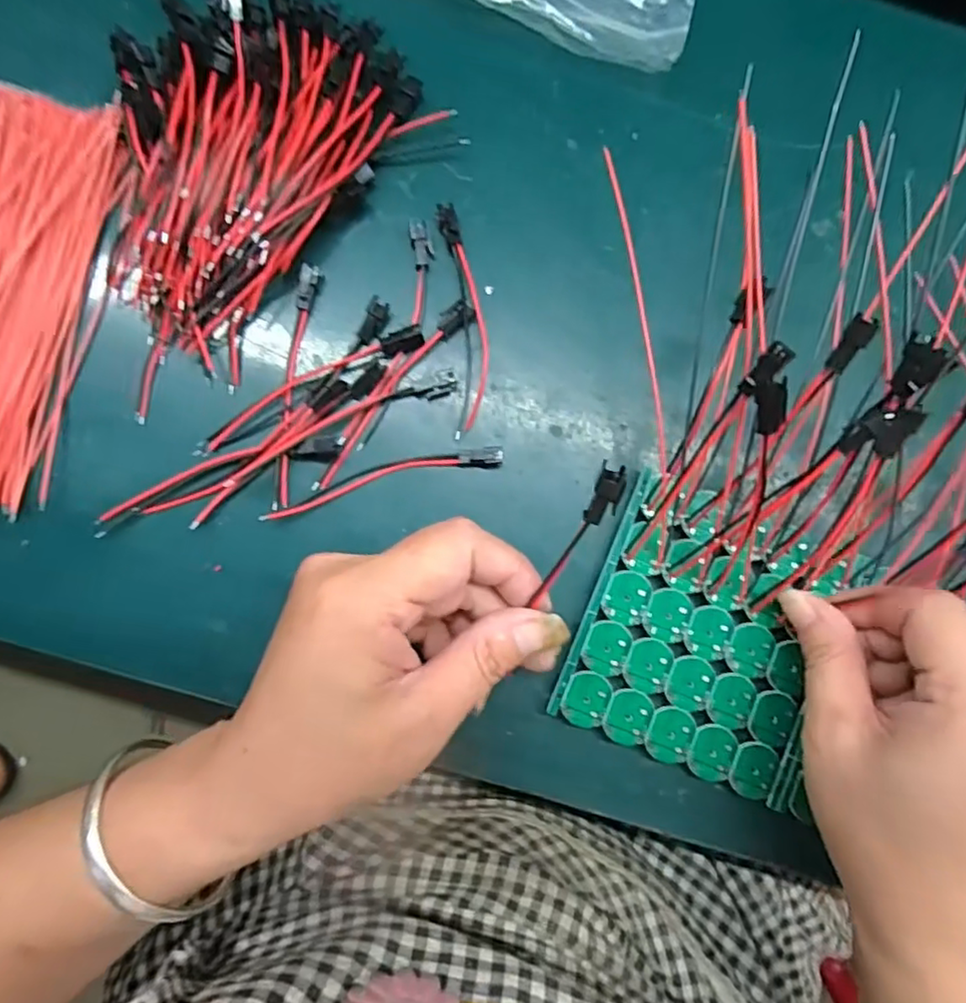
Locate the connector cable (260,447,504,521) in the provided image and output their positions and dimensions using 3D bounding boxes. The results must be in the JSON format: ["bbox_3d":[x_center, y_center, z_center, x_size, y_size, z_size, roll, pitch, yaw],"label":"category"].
[{"bbox_3d":[-0.041,-0.010,0.268,0.100,0.007,0.014,-13,85,-4],"label":"connector cable"}]

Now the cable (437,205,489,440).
[{"bbox_3d":[-0.007,-0.079,0.274,0.016,0.009,0.100,-5,84,-3],"label":"cable"}]

